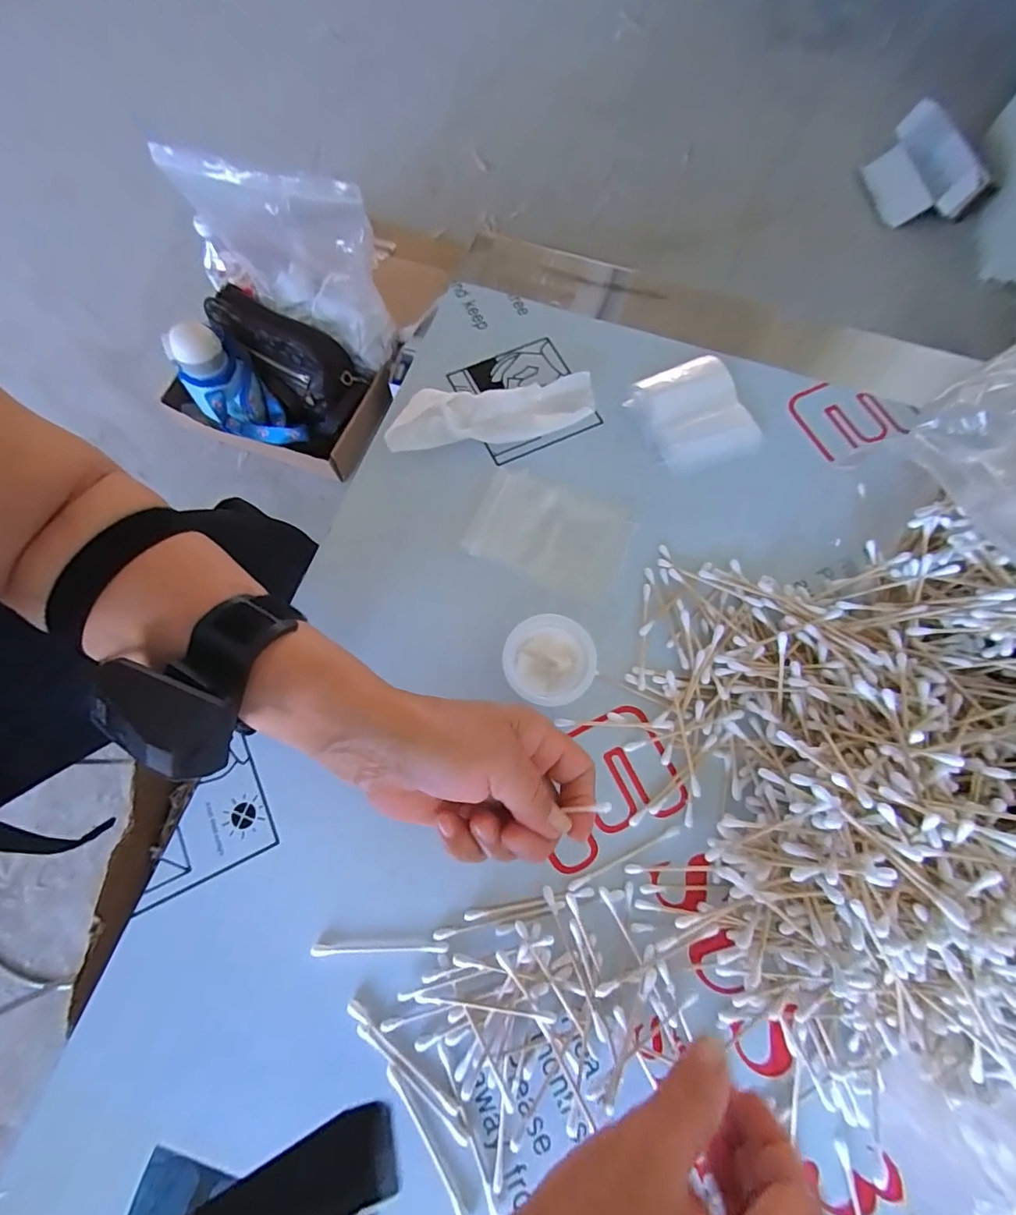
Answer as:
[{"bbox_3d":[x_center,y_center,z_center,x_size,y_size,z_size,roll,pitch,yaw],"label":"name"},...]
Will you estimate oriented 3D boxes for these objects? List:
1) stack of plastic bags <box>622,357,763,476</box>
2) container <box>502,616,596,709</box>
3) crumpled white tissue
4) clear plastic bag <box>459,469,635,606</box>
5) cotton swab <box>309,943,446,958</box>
[{"bbox_3d":[0.142,-0.145,0.374,0.081,0.015,0.084,-24,74,-8],"label":"stack of plastic bags"},{"bbox_3d":[0.025,0.034,0.305,0.053,0.027,0.051,0,72,0],"label":"container"},{"bbox_3d":[-0.012,-0.140,0.361,0.146,0.024,0.046,-7,72,-2],"label":"crumpled white tissue"},{"bbox_3d":[0.029,-0.051,0.343,0.106,0.004,0.072,24,74,7],"label":"clear plastic bag"},{"bbox_3d":[-0.070,0.186,0.268,0.073,0.004,0.005,0,72,-1],"label":"cotton swab"}]

